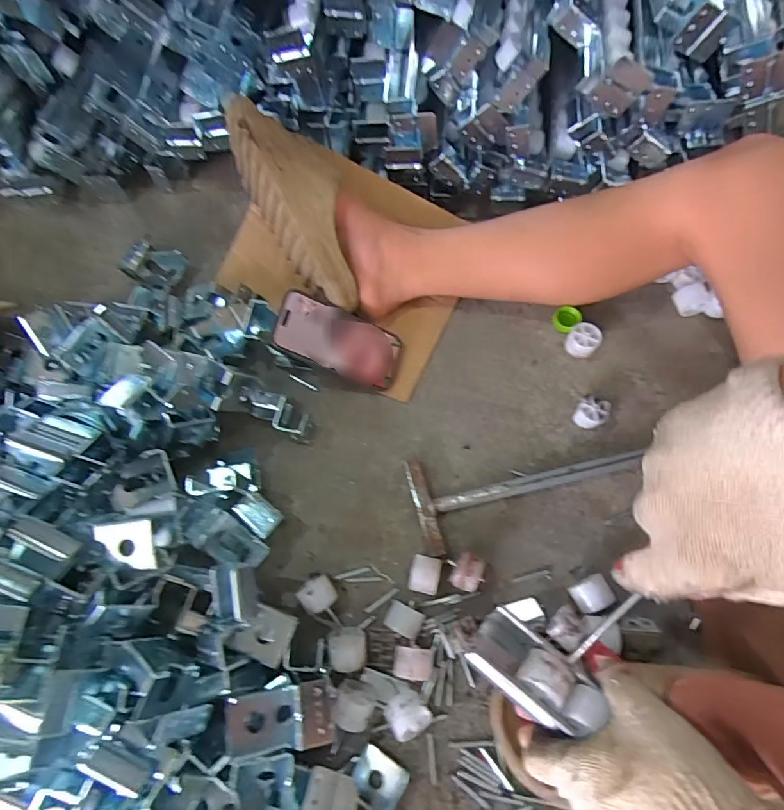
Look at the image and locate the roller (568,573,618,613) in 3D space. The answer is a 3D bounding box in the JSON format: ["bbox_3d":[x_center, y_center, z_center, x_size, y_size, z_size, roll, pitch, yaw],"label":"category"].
[{"bbox_3d":[0.190,0.180,0.456,0.034,0.033,0.029,-22,67,-6],"label":"roller"}]

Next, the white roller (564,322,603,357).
[{"bbox_3d":[0.226,-0.075,0.565,0.035,0.028,0.035,-1,67,3],"label":"white roller"}]

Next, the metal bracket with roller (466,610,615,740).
[{"bbox_3d":[0.104,0.199,0.357,0.082,0.060,0.051,38,74,15],"label":"metal bracket with roller"}]

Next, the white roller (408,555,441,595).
[{"bbox_3d":[0.033,0.170,0.476,0.029,0.027,0.035,12,68,8],"label":"white roller"}]

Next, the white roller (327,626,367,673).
[{"bbox_3d":[-0.041,0.232,0.454,0.035,0.027,0.036,-4,67,2],"label":"white roller"}]

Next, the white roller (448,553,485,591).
[{"bbox_3d":[0.075,0.166,0.471,0.027,0.028,0.033,25,71,13],"label":"white roller"}]

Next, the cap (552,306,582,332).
[{"bbox_3d":[0.214,-0.106,0.585,0.030,0.016,0.033,-1,67,3],"label":"cap"}]

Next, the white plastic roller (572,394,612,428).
[{"bbox_3d":[0.222,0.009,0.531,0.031,0.025,0.032,-1,67,3],"label":"white plastic roller"}]

